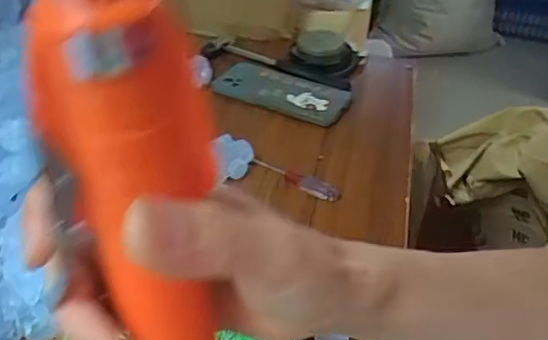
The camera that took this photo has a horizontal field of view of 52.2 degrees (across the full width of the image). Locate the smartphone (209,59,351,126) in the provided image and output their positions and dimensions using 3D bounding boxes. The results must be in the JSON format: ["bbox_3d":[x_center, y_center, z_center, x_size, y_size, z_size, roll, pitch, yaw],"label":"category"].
[{"bbox_3d":[0.006,-0.099,0.684,0.166,0.006,0.096,22,40,23],"label":"smartphone"}]

